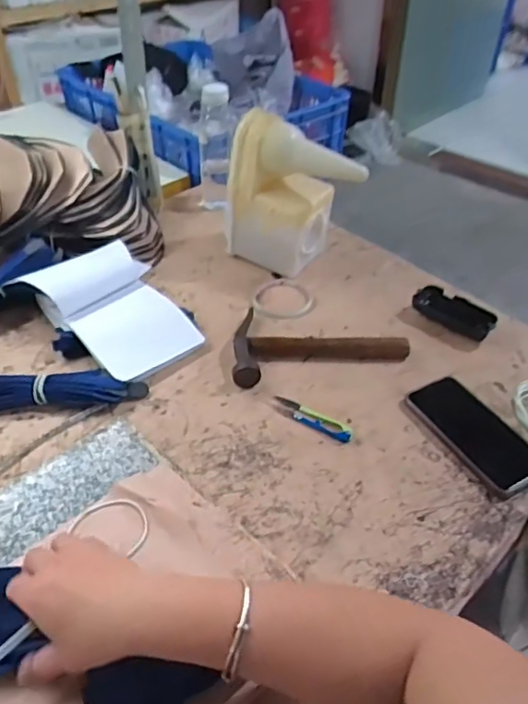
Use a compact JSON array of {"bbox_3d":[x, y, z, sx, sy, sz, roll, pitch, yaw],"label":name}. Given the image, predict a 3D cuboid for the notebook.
[{"bbox_3d":[-0.185,-0.056,0.729,0.208,0.069,0.152,31,50,27],"label":"notebook"}]

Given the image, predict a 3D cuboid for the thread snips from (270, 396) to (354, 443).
[{"bbox_3d":[0.054,0.075,0.645,0.101,0.009,0.023,26,48,23],"label":"thread snips"}]

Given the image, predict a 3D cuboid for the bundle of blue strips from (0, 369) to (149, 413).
[{"bbox_3d":[-0.250,0.045,0.645,0.220,0.031,0.039,-4,44,-7],"label":"bundle of blue strips"}]

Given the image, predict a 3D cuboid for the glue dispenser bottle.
[{"bbox_3d":[0.045,-0.216,0.808,0.181,0.195,0.092,22,46,22],"label":"glue dispenser bottle"}]

